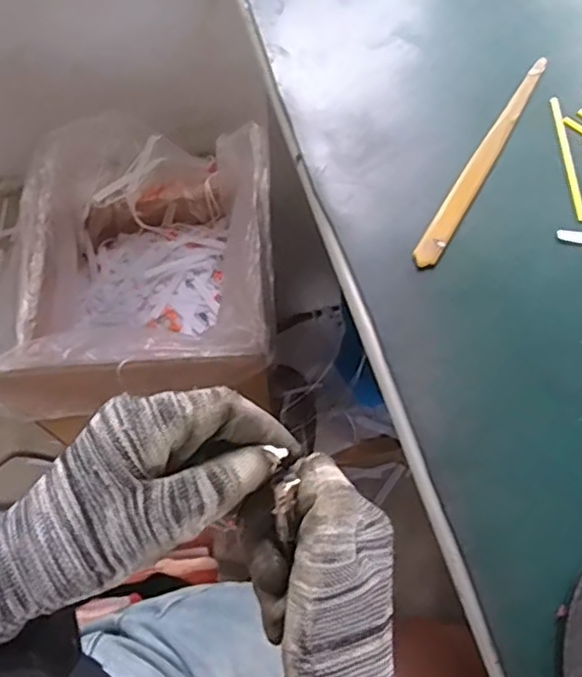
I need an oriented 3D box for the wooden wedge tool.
[{"bbox_3d":[0.143,-0.134,0.462,0.018,0.004,0.211,29,69,12],"label":"wooden wedge tool"}]

